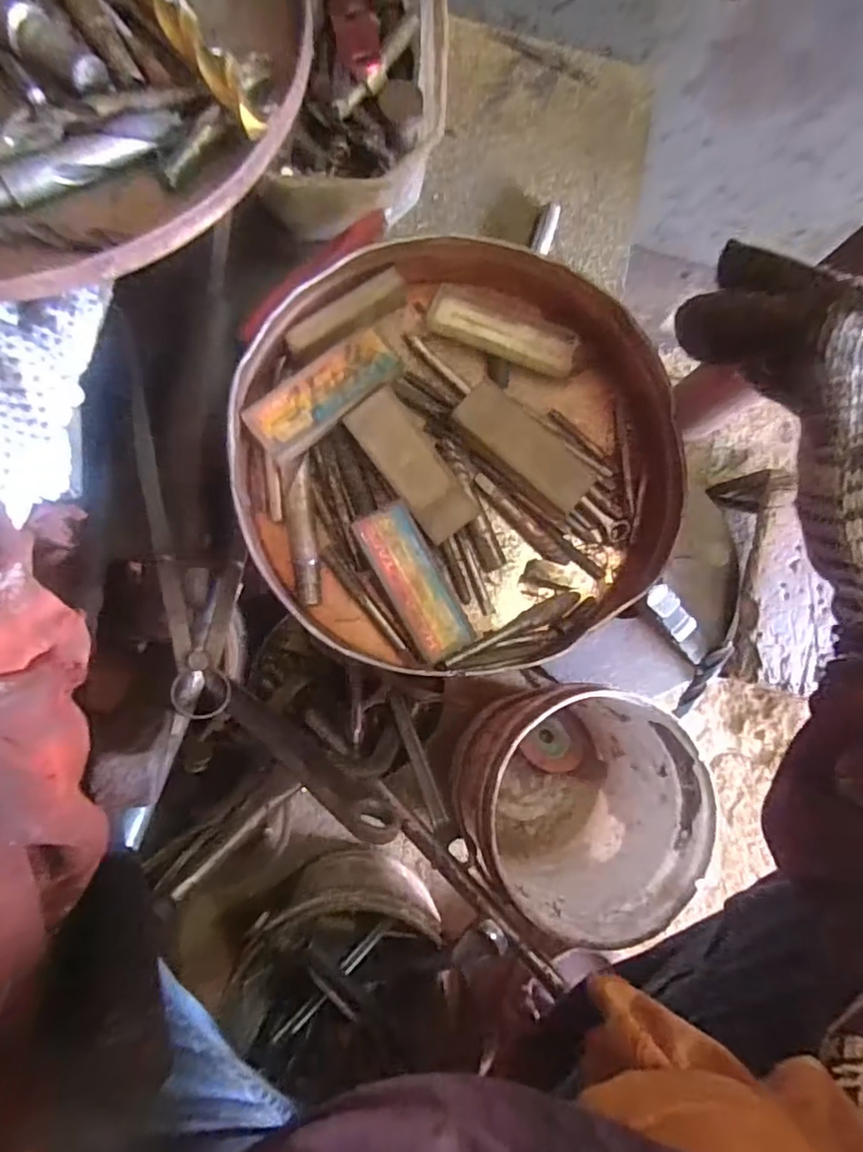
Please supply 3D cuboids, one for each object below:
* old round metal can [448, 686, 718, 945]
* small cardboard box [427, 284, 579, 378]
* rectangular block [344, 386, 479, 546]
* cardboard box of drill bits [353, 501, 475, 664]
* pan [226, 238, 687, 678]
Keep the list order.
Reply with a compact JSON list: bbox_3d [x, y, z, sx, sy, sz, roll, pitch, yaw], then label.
[{"bbox_3d":[0.129,0.207,0.594,0.197,0.202,0.194,1,84,-6],"label":"old round metal can"},{"bbox_3d":[0.037,-0.127,0.319,0.076,0.011,0.027,21,82,-3],"label":"small cardboard box"},{"bbox_3d":[-0.009,-0.052,0.291,0.028,0.010,0.073,-37,89,-9],"label":"rectangular block"},{"bbox_3d":[-0.007,0.003,0.288,0.027,0.008,0.075,-28,87,-8],"label":"cardboard box of drill bits"},{"bbox_3d":[0.016,-0.058,0.299,0.207,0.039,0.205,1,84,-6],"label":"pan"}]

